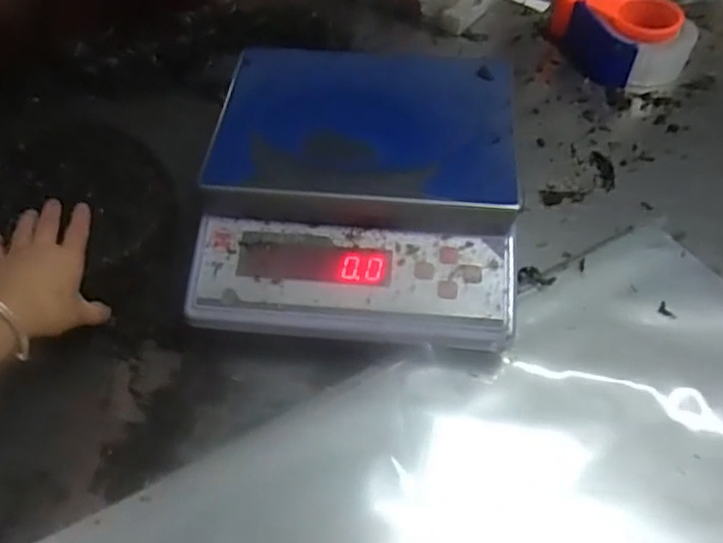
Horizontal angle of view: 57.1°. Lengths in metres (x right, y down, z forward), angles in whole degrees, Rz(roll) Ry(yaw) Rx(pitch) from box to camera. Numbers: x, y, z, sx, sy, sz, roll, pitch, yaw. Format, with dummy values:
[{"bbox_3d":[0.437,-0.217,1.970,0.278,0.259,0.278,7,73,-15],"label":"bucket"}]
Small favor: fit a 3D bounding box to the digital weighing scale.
[{"bbox_3d":[0.001,-0.086,0.613,0.276,0.085,0.293,5,53,4],"label":"digital weighing scale"}]

